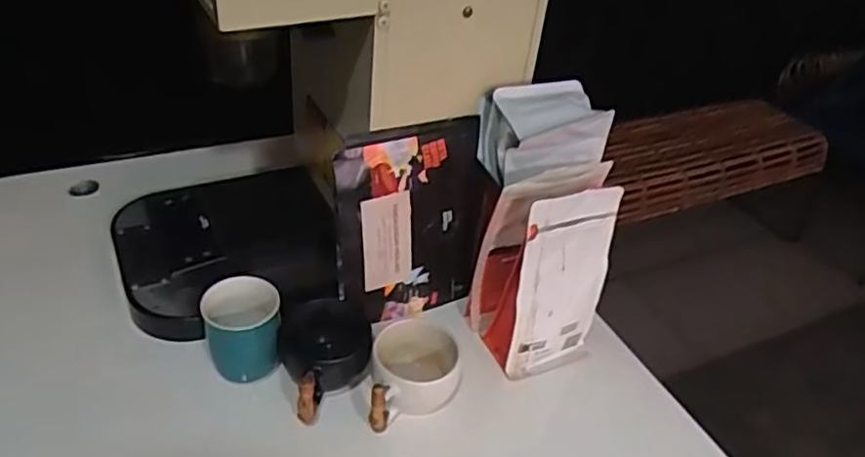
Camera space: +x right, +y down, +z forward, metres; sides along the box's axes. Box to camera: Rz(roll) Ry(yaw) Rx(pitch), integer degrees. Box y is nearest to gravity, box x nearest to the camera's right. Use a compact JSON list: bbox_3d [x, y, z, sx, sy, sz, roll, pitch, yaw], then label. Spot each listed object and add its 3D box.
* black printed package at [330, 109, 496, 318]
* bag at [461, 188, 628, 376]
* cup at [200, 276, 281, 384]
[{"bbox_3d":[-0.013,-0.003,0.658,0.160,0.198,0.032,-16,31,-27],"label":"black printed package"},{"bbox_3d":[0.105,0.040,0.632,0.098,0.191,0.080,-11,41,-23],"label":"bag"},{"bbox_3d":[-0.166,0.097,0.596,0.062,0.086,0.065,5,38,-4],"label":"cup"}]

